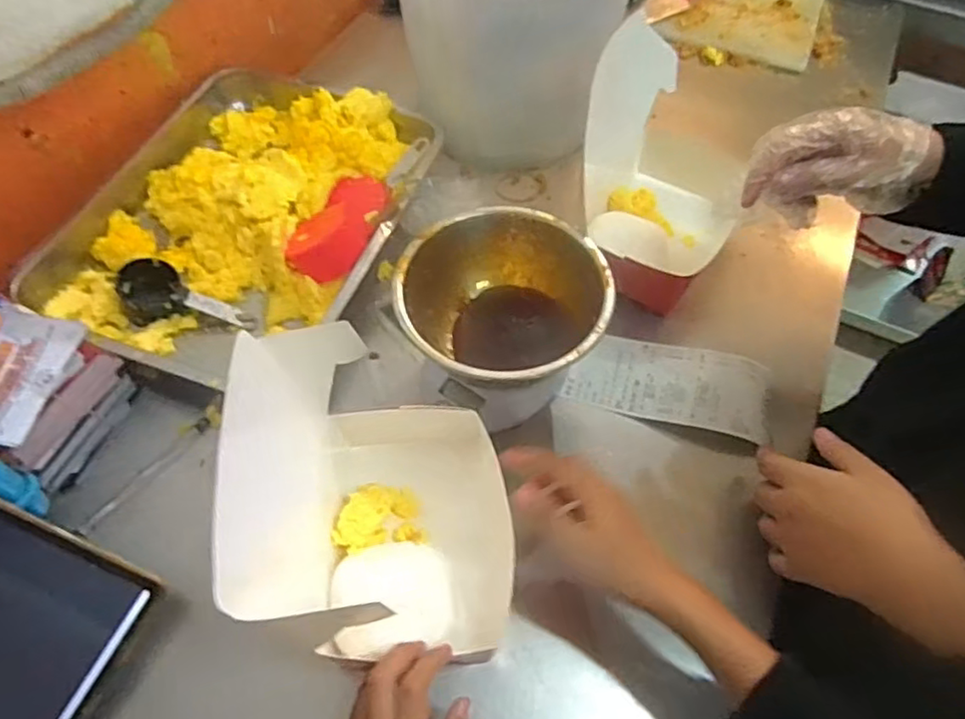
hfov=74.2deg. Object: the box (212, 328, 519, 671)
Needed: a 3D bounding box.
[{"bbox_3d":[-0.077,0.084,0.447,0.143,0.199,0.206,-9,59,-7],"label":"box"}]

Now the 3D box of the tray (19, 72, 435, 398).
[{"bbox_3d":[-0.241,-0.153,0.656,0.290,0.068,0.385,19,59,10],"label":"tray"}]

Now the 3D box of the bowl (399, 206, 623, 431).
[{"bbox_3d":[0.016,-0.035,0.552,0.166,0.107,0.160,1,58,-1],"label":"bowl"}]

